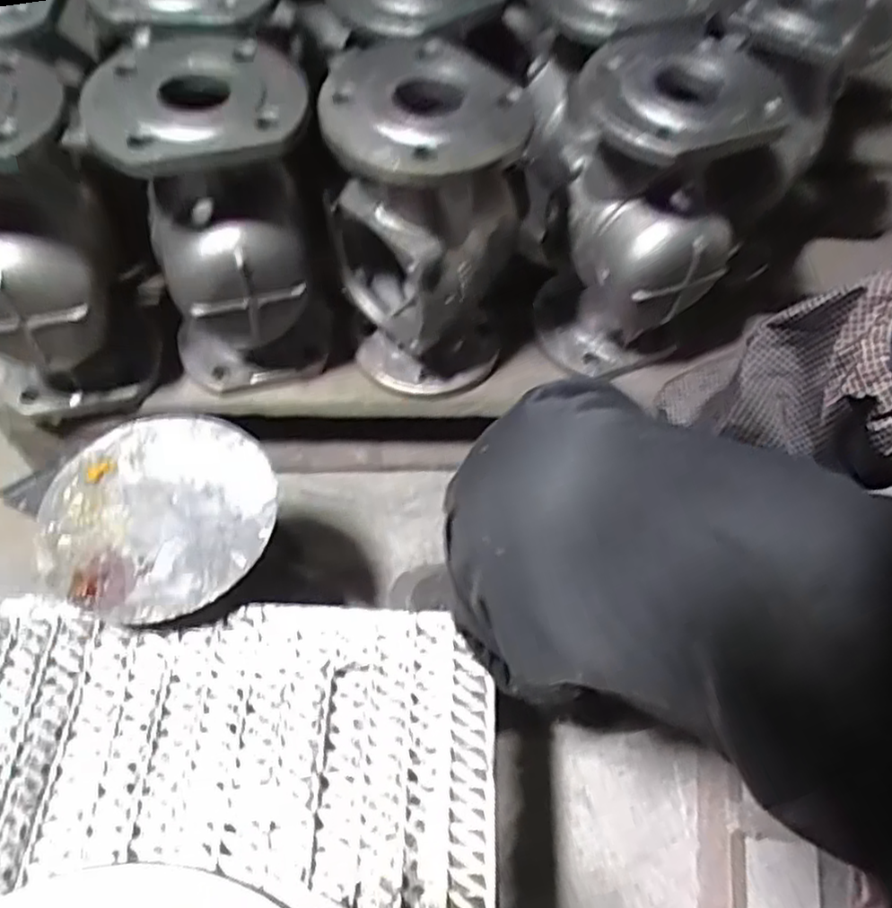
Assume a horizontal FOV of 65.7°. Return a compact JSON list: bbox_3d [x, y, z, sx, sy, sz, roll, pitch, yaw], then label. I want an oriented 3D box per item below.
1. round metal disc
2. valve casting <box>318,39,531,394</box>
[{"bbox_3d":[-0.212,0.041,0.513,0.163,0.015,0.165,1,56,-2],"label":"round metal disc"},{"bbox_3d":[-0.017,-0.186,0.628,0.161,0.291,0.147,-9,58,-9],"label":"valve casting"}]

